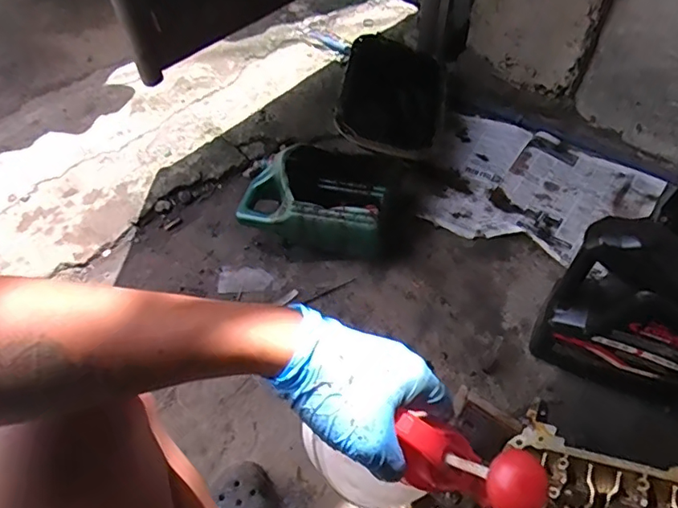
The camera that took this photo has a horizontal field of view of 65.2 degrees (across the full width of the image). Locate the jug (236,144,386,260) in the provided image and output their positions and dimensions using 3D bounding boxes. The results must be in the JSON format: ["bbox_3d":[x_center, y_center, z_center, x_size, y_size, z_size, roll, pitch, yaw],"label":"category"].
[{"bbox_3d":[-0.030,-0.108,0.990,0.251,0.117,0.204,15,56,14],"label":"jug"}]

